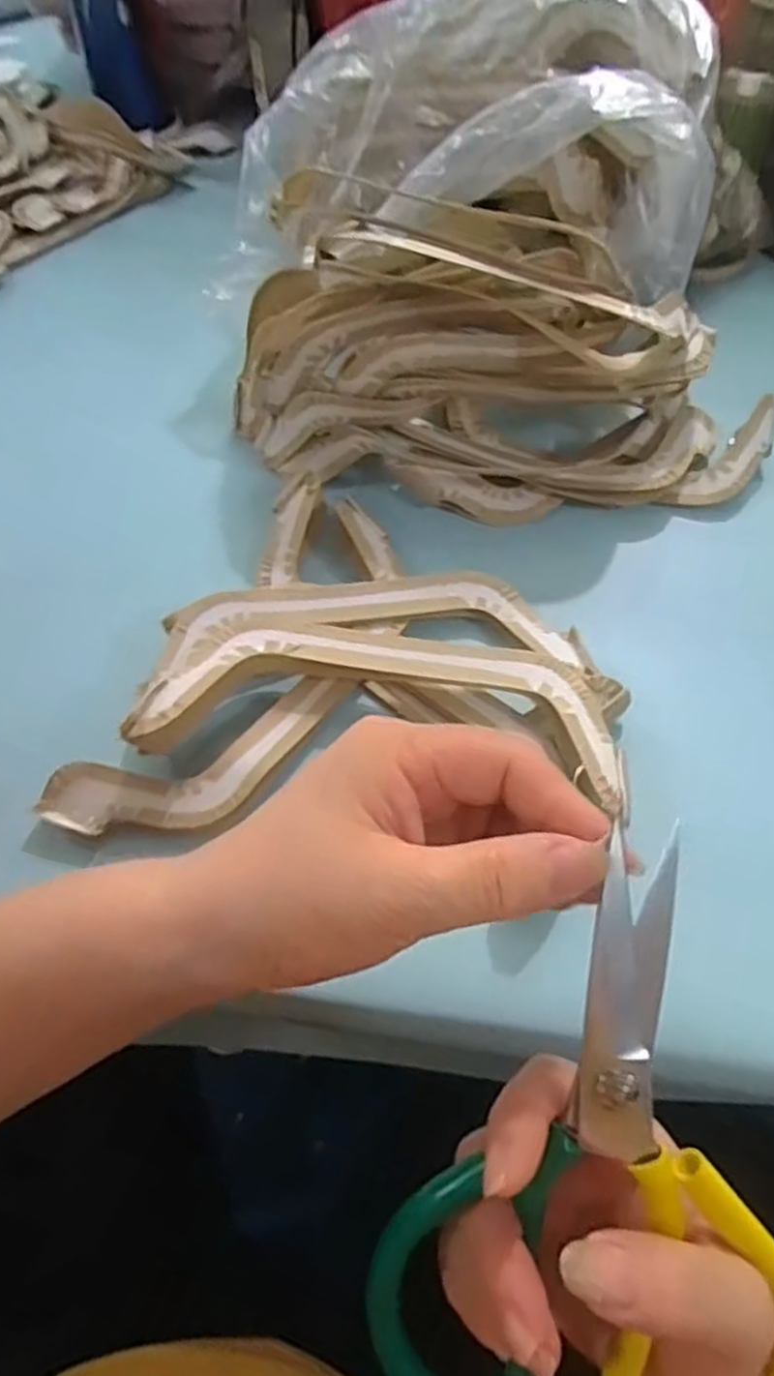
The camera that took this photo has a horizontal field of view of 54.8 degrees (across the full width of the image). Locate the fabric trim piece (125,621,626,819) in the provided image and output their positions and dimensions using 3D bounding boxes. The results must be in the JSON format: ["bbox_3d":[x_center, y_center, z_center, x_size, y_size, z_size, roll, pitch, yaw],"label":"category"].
[{"bbox_3d":[0.002,0.002,0.387,0.236,0.022,0.096,8,44,0],"label":"fabric trim piece"}]

